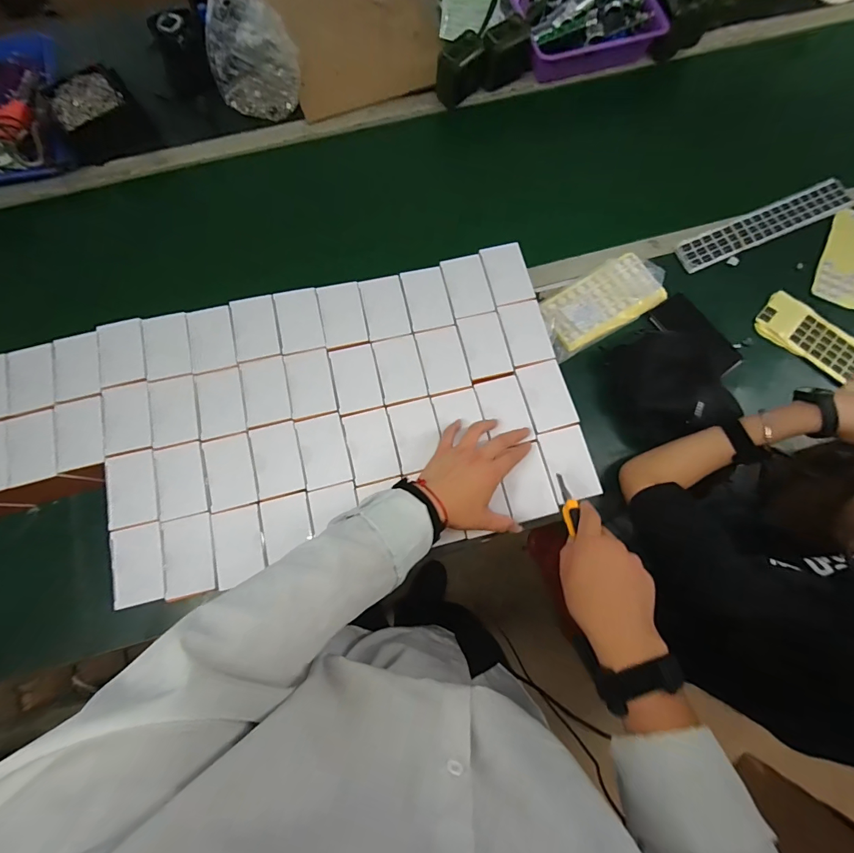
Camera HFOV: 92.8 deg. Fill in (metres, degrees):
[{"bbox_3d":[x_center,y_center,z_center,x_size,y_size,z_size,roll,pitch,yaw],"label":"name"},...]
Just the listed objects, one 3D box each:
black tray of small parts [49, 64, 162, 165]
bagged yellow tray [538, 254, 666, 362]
[{"bbox_3d":[-0.629,-0.594,0.786,0.153,0.089,0.129,-38,79,-8],"label":"black tray of small parts"},{"bbox_3d":[0.306,-0.219,0.721,0.251,0.019,0.115,-33,78,-7],"label":"bagged yellow tray"}]

